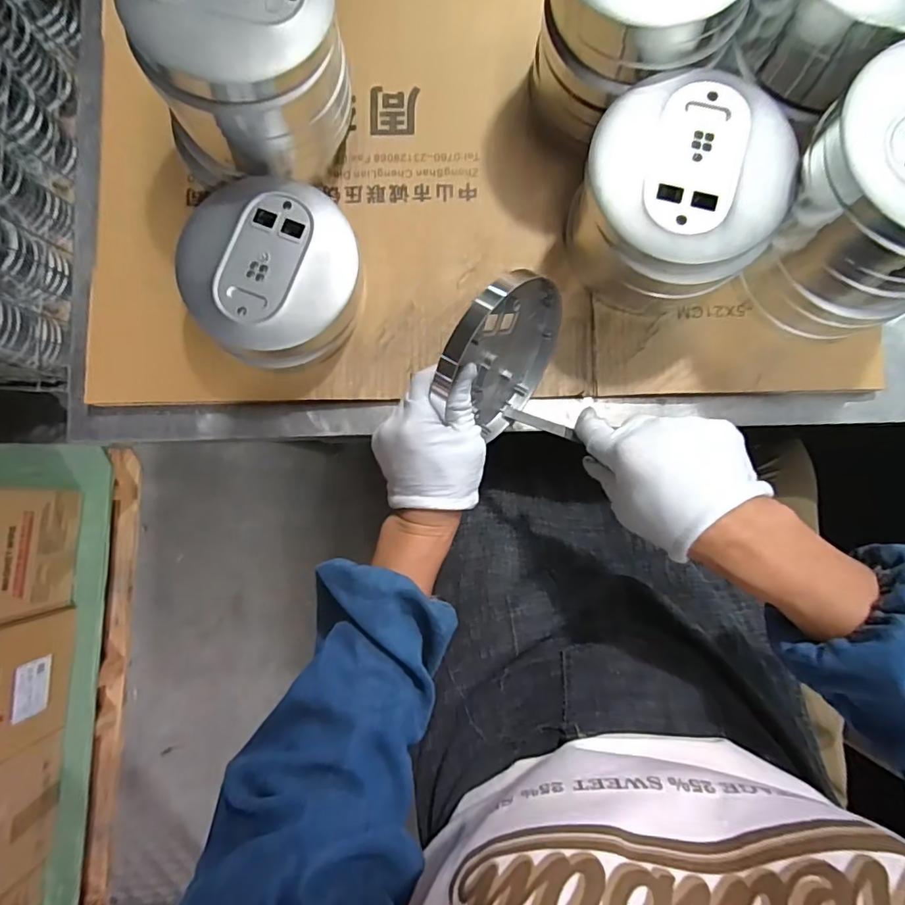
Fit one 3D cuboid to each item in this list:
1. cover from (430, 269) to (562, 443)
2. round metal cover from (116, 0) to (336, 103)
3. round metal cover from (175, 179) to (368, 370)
[{"bbox_3d":[0.040,-0.076,0.392,0.017,0.122,0.110,35,89,29],"label":"cover"},{"bbox_3d":[-0.143,-0.298,0.344,0.127,0.042,0.109,-1,86,1],"label":"round metal cover"},{"bbox_3d":[-0.139,-0.145,0.418,0.126,0.063,0.145,-23,86,-1],"label":"round metal cover"}]

